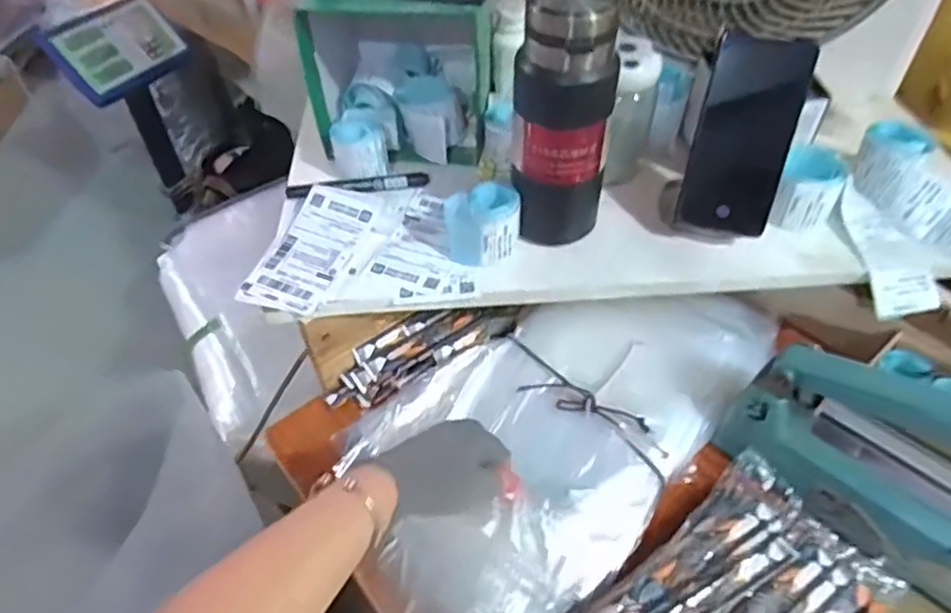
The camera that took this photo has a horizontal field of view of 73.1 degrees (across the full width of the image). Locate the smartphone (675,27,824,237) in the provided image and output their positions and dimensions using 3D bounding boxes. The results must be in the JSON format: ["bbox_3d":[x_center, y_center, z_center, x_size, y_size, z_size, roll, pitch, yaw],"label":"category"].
[{"bbox_3d":[0.228,-0.142,0.545,0.077,0.159,0.009,12,24,8],"label":"smartphone"}]

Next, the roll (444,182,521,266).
[{"bbox_3d":[0.007,-0.071,0.575,0.067,0.056,0.048,-7,47,-3],"label":"roll"}]

